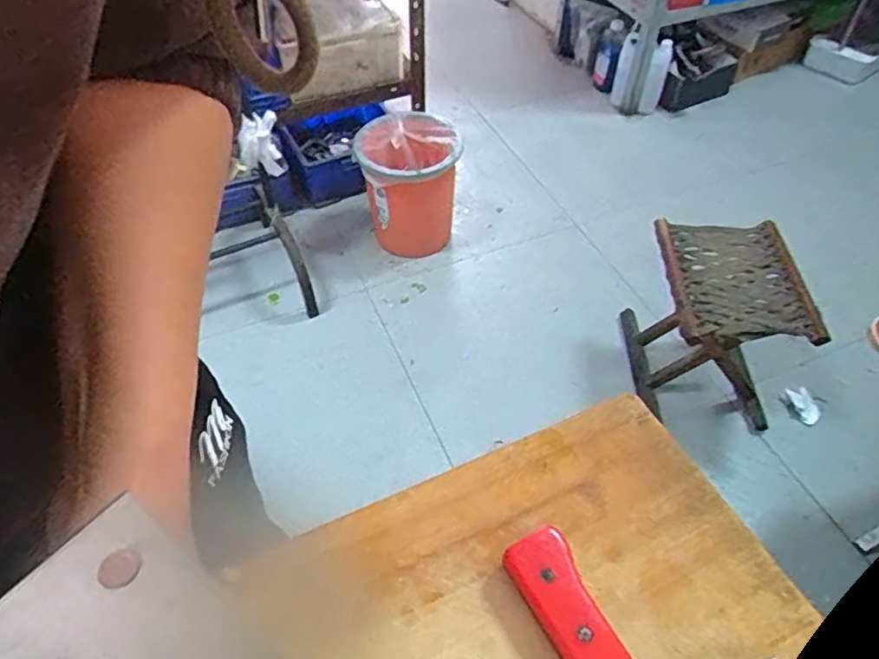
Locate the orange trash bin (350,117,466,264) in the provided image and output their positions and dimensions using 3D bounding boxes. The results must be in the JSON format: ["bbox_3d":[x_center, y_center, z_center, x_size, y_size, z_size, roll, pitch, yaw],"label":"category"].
[{"bbox_3d":[-0.075,-0.337,1.488,0.227,0.274,0.214,0,50,0],"label":"orange trash bin"}]

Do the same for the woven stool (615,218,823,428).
[{"bbox_3d":[0.540,-0.020,1.218,0.234,0.281,0.289,0,50,0],"label":"woven stool"}]

